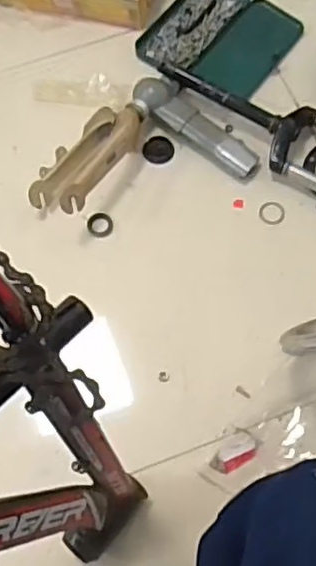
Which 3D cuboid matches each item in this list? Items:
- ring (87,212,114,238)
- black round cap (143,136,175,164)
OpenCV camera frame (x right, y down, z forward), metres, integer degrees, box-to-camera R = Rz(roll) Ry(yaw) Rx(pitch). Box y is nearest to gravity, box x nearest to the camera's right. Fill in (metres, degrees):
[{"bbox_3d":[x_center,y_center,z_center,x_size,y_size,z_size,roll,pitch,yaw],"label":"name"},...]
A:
[{"bbox_3d":[-0.099,-0.100,1.131,0.043,0.010,0.049,4,67,4],"label":"ring"},{"bbox_3d":[0.001,-0.241,1.192,0.055,0.013,0.050,-1,67,2],"label":"black round cap"}]

